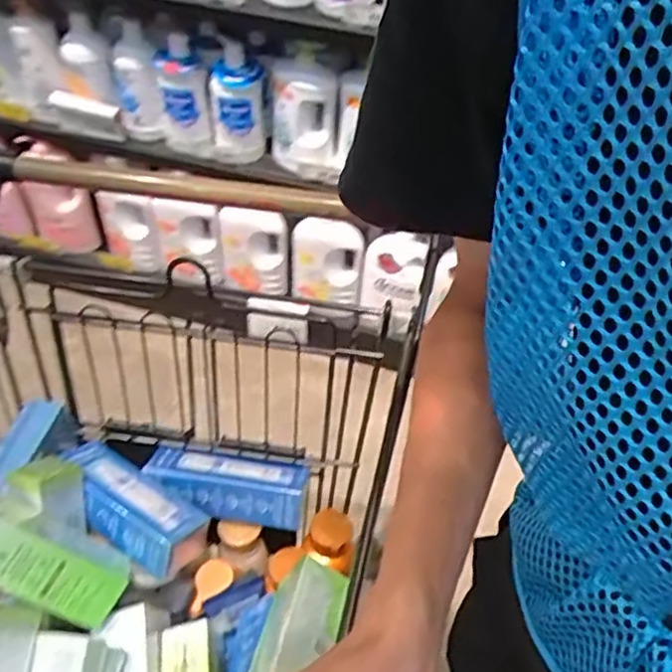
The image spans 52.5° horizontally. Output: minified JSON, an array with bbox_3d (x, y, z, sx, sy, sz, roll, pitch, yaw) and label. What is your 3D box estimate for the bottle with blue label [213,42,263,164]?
[{"bbox_3d":[-0.194,-0.460,1.357,0.097,0.208,0.084,-3,50,-6],"label":"bottle with blue label"}]

